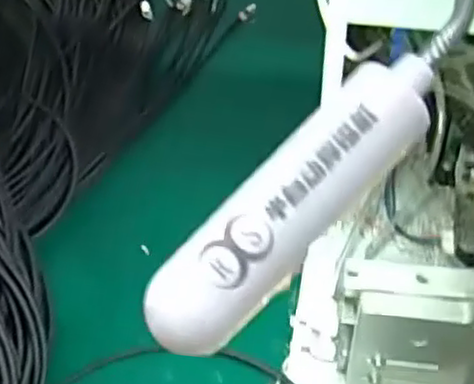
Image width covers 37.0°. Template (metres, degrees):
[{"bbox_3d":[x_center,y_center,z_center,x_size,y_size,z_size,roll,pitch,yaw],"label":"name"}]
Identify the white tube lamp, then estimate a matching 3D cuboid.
[{"bbox_3d":[0.014,0.002,0.168,0.087,0.017,0.019,-46,58,-7],"label":"white tube lamp"}]

